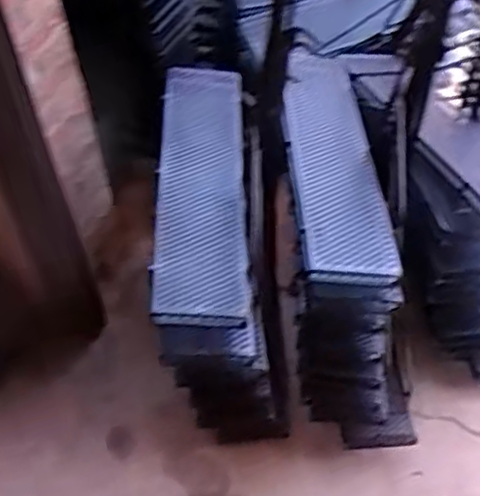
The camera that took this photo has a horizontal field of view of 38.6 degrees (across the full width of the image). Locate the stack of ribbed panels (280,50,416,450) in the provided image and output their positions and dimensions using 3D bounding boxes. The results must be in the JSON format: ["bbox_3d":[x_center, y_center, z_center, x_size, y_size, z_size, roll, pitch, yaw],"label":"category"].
[{"bbox_3d":[0.200,-0.029,1.427,0.208,0.487,0.704,-5,49,0],"label":"stack of ribbed panels"}]

